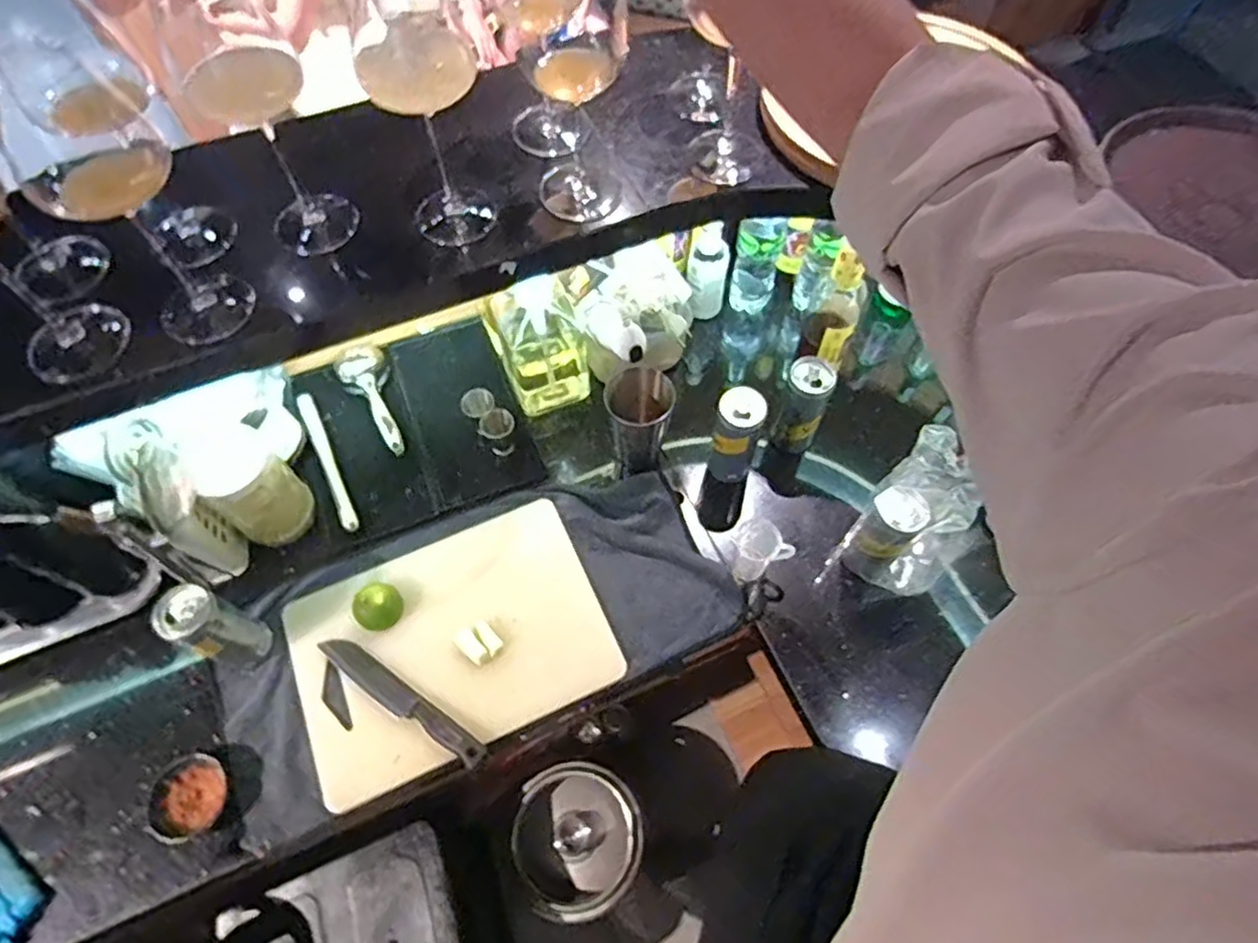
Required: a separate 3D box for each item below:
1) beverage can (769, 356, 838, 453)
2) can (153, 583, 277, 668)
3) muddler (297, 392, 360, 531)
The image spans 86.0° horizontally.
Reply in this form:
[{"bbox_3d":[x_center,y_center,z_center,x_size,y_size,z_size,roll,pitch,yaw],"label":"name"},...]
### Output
[{"bbox_3d":[0.221,-0.084,0.864,0.054,0.149,0.060,21,64,11],"label":"beverage can"},{"bbox_3d":[-0.443,0.170,0.725,0.060,0.124,0.058,25,65,13],"label":"can"},{"bbox_3d":[-0.401,-0.018,0.896,0.021,0.015,0.232,-25,65,-13],"label":"muddler"}]

